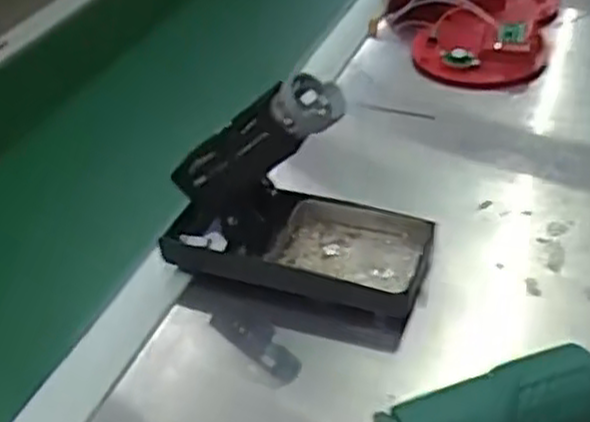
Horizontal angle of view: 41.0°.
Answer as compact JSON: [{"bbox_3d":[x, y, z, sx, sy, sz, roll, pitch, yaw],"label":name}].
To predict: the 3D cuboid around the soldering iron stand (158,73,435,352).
[{"bbox_3d":[0.000,-0.011,0.492,0.161,0.138,0.081,12,41,21],"label":"soldering iron stand"}]

